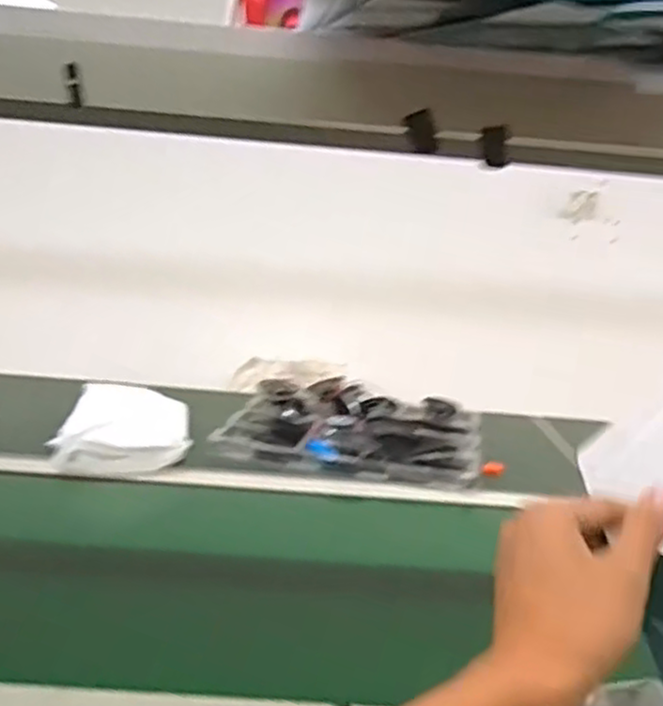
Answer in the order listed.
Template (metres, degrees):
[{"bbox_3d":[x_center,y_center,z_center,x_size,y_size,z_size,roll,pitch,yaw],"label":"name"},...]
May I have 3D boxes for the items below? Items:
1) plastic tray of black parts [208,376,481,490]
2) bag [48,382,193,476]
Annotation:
[{"bbox_3d":[0.038,0.115,1.199,0.398,0.047,0.338,6,14,8],"label":"plastic tray of black parts"},{"bbox_3d":[-0.316,0.100,1.131,0.186,0.057,0.286,1,14,-14],"label":"bag"}]

